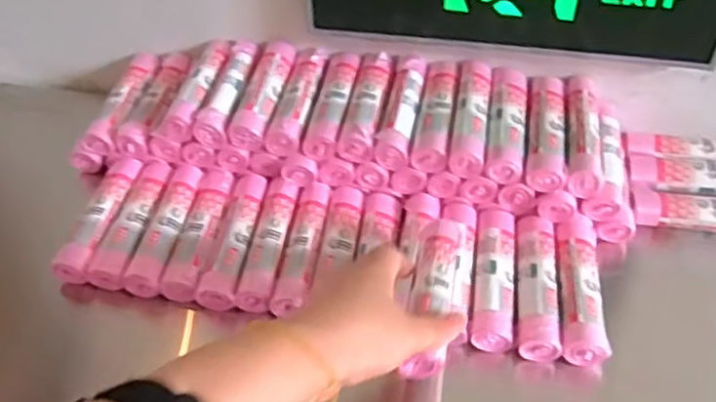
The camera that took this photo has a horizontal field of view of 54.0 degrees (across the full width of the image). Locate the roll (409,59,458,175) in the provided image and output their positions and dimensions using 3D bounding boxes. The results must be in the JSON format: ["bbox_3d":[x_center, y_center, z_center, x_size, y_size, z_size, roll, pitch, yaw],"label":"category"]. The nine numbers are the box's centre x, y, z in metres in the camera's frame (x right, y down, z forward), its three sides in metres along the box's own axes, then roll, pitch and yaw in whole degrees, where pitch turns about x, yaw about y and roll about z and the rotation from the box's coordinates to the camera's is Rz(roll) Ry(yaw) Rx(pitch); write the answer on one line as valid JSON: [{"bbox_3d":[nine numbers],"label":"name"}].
[{"bbox_3d":[0.067,-0.075,0.601,0.028,0.025,0.122,6,45,8],"label":"roll"}]

